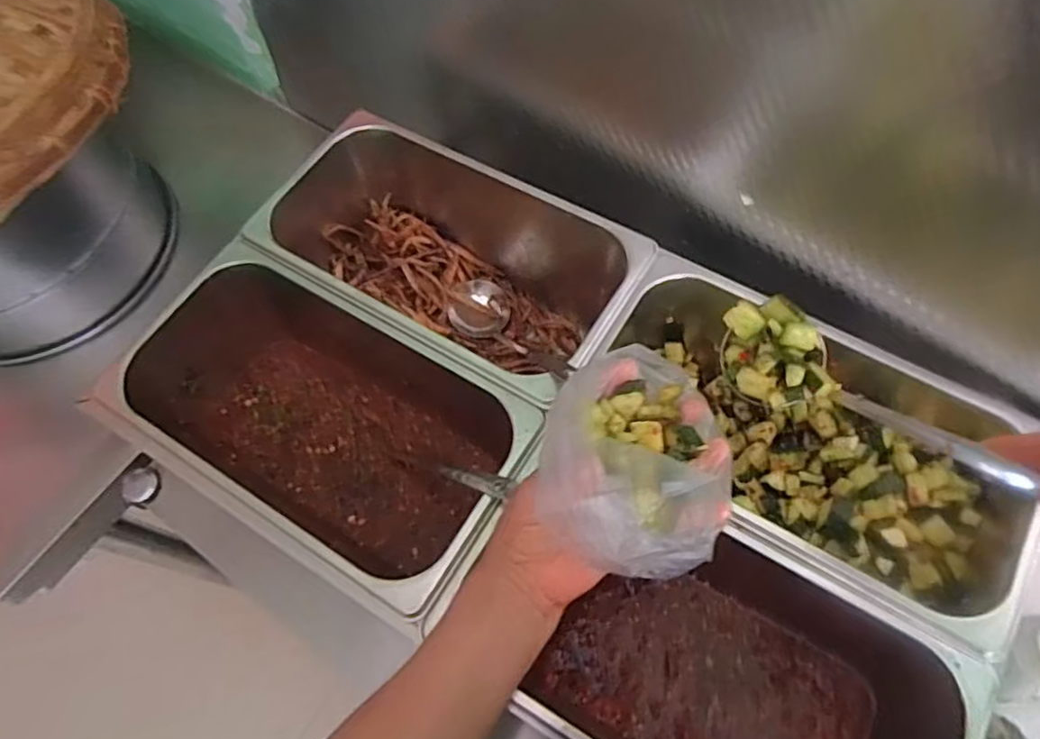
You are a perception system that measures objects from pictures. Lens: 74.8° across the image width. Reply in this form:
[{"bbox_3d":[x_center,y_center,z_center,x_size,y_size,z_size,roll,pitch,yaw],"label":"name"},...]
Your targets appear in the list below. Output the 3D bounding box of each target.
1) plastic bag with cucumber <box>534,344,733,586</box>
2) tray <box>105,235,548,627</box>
[{"bbox_3d":[0.071,0.043,0.403,0.109,0.067,0.145,7,66,6],"label":"plastic bag with cucumber"},{"bbox_3d":[-0.157,0.045,0.576,0.326,0.120,0.194,29,70,15],"label":"tray"}]

